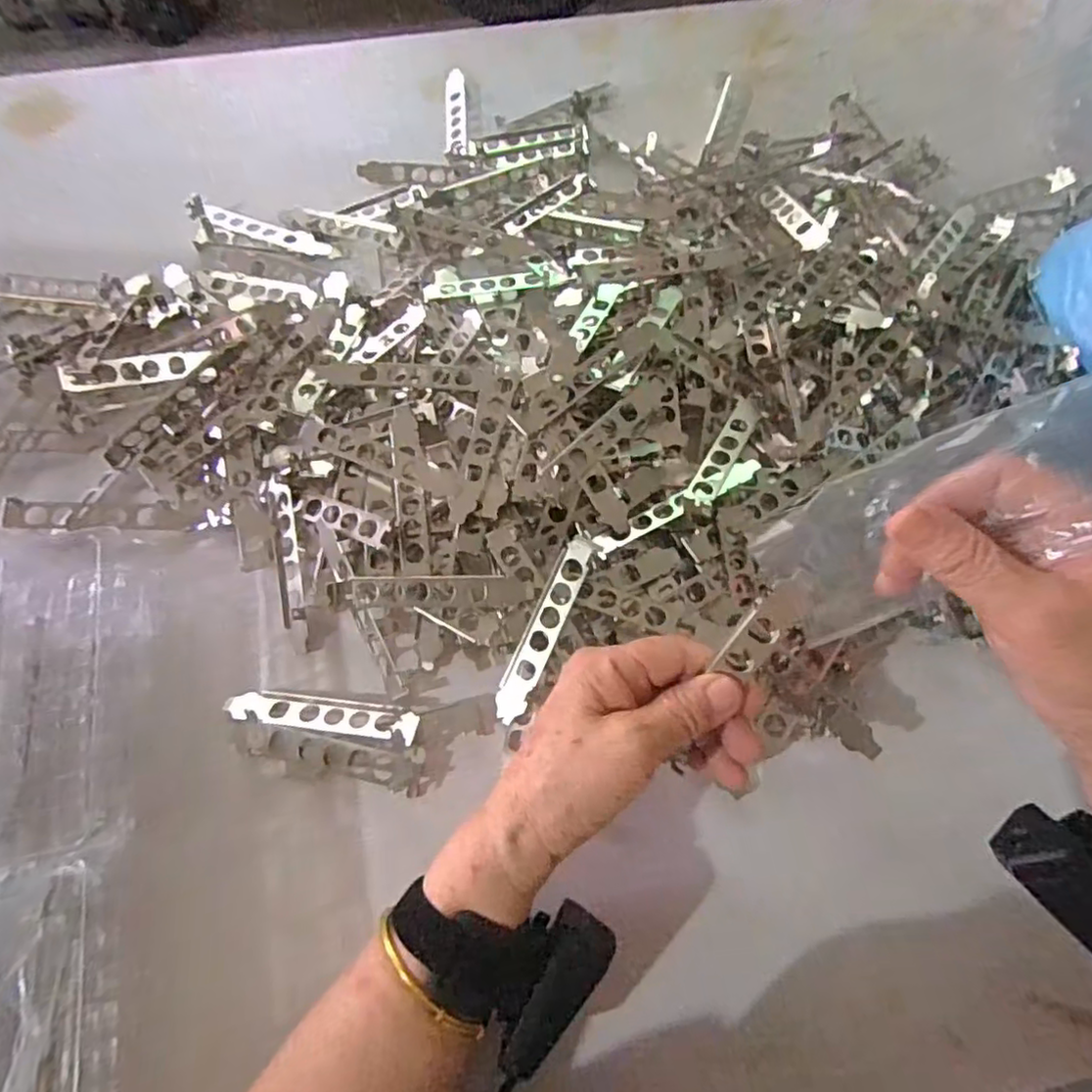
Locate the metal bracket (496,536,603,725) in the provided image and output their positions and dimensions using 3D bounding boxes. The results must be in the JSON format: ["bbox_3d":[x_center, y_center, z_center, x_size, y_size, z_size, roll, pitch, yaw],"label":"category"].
[{"bbox_3d":[-0.002,0.050,0.379,0.021,0.013,0.118,25,91,10],"label":"metal bracket"}]

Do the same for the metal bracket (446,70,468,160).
[{"bbox_3d":[-0.082,-0.392,0.576,0.019,0.007,0.106,-6,69,3],"label":"metal bracket"}]

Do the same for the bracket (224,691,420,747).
[{"bbox_3d":[-0.132,0.098,0.372,0.116,0.020,0.020,9,68,2],"label":"bracket"}]

